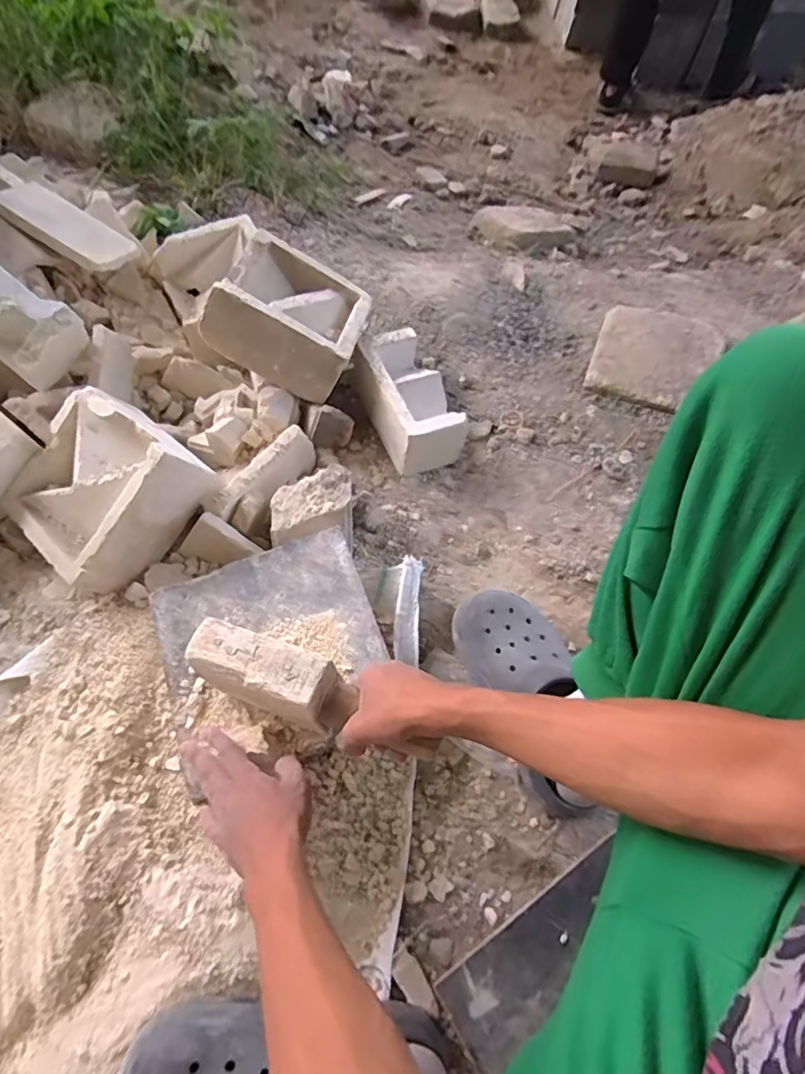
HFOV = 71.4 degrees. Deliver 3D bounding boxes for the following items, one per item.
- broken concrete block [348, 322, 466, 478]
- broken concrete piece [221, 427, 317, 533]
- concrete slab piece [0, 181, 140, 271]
[{"bbox_3d":[0.008,-0.211,0.862,0.104,0.100,0.194,-20,63,-14],"label":"broken concrete block"},{"bbox_3d":[-0.183,-0.078,0.775,0.033,0.079,0.164,6,54,47],"label":"broken concrete piece"},{"bbox_3d":[-0.530,-0.491,0.893,0.190,0.020,0.097,27,56,-15],"label":"concrete slab piece"}]

